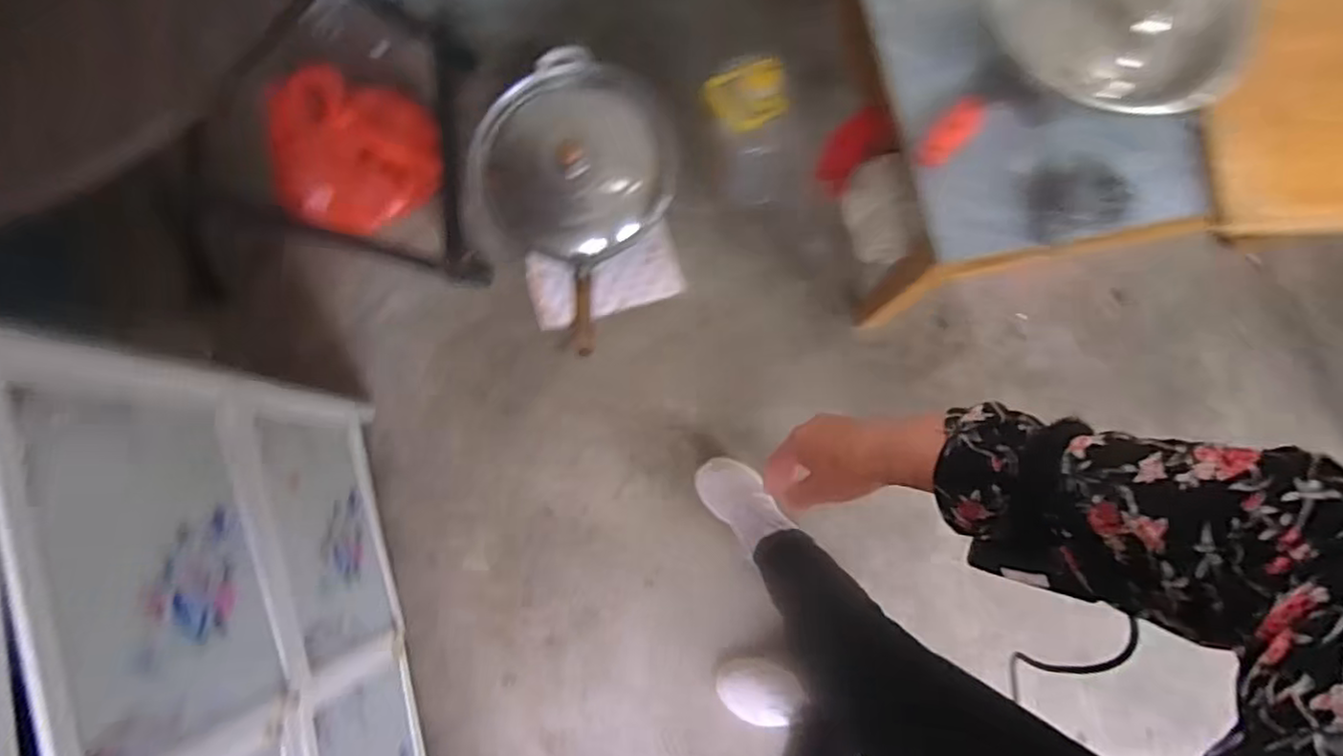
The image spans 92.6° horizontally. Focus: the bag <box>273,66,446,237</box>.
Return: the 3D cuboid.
[{"bbox_3d":[-0.543,-0.387,1.058,0.276,0.217,0.208,-39,85,-6],"label":"bag"}]

